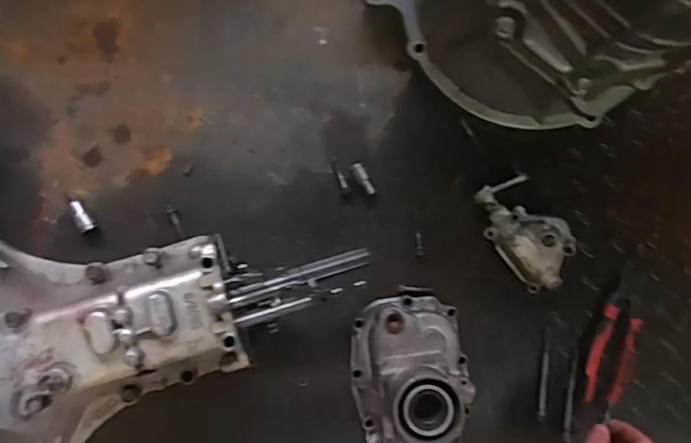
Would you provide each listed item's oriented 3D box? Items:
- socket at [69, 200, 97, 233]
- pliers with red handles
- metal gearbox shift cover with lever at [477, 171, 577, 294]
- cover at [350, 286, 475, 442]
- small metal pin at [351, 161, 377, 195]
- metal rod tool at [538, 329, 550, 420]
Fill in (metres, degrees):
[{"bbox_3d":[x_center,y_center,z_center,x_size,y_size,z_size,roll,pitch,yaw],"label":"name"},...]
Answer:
[{"bbox_3d":[-0.309,-0.007,0.619,0.014,0.018,0.040,-33,87,-2],"label":"socket"},{"bbox_3d":[0.307,0.131,0.602,0.051,0.015,0.147,12,87,1],"label":"pliers with red handles"},{"bbox_3d":[0.202,0.012,0.593,0.074,0.032,0.128,-40,80,22],"label":"metal gearbox shift cover with lever"},{"bbox_3d":[0.070,0.165,0.546,0.124,0.135,0.176,-1,87,0],"label":"cover"},{"bbox_3d":[0.021,-0.050,0.623,0.019,0.019,0.044,-33,87,-2],"label":"small metal pin"},{"bbox_3d":[0.228,0.175,0.604,0.008,0.012,0.099,8,87,0],"label":"metal rod tool"}]

